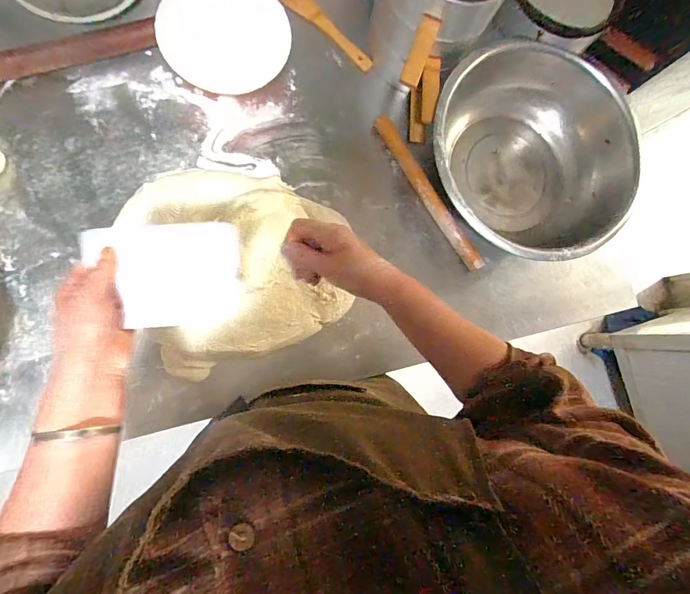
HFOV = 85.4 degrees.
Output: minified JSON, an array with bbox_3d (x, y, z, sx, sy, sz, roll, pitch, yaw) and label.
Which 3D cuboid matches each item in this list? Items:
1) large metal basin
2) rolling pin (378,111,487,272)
[{"bbox_3d":[0.287,-0.218,0.614,0.339,0.116,0.308,29,81,-3],"label":"large metal basin"},{"bbox_3d":[0.139,-0.172,0.630,0.029,0.033,0.293,-34,88,-10],"label":"rolling pin"}]

